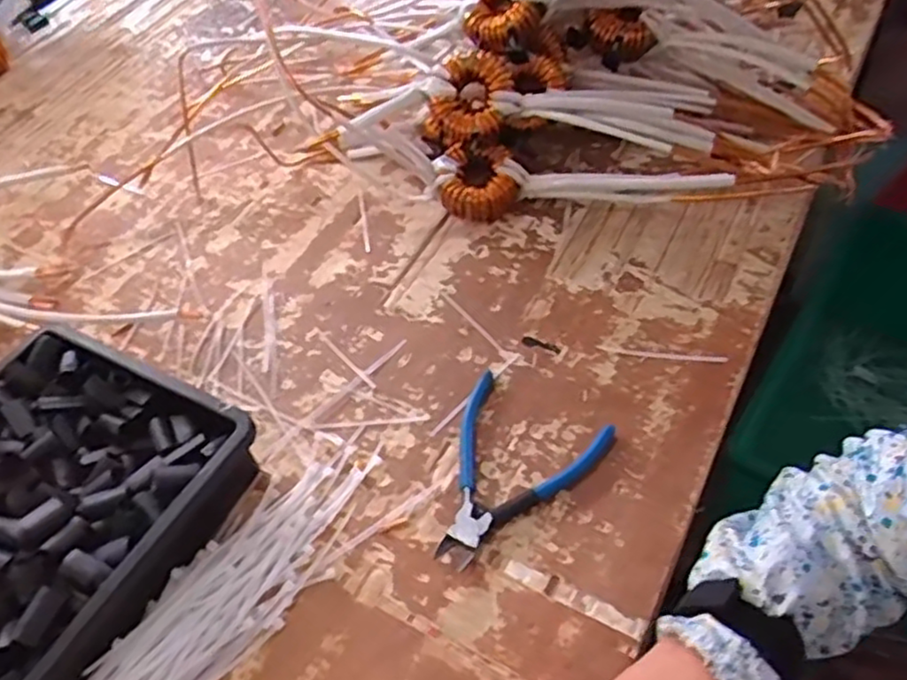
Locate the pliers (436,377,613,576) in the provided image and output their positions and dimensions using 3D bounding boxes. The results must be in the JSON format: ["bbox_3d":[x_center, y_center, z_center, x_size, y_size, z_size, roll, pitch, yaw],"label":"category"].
[{"bbox_3d":[0.032,0.095,0.500,0.109,0.016,0.136,25,60,28],"label":"pliers"}]

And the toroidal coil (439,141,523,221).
[{"bbox_3d":[0.023,-0.148,0.677,0.074,0.061,0.057,-9,50,5],"label":"toroidal coil"}]

